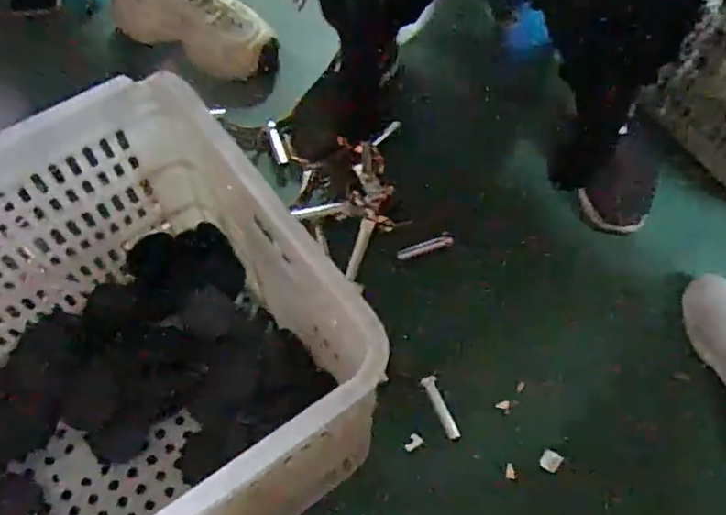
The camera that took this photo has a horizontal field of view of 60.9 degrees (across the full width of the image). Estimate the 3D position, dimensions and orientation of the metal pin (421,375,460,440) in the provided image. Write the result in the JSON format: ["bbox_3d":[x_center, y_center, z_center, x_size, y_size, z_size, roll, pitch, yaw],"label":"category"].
[{"bbox_3d":[0.087,0.167,0.686,0.017,0.013,0.074,-19,60,-10],"label":"metal pin"}]

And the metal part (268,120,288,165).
[{"bbox_3d":[-0.124,-0.166,0.887,0.016,0.010,0.083,-16,59,-8],"label":"metal part"}]

